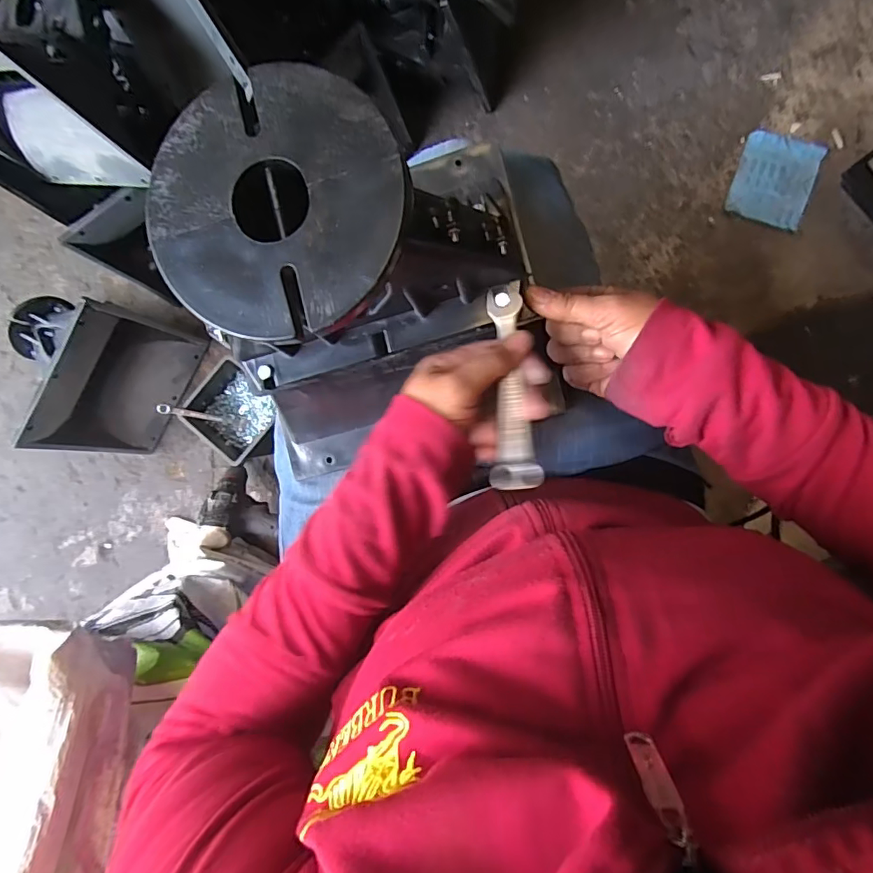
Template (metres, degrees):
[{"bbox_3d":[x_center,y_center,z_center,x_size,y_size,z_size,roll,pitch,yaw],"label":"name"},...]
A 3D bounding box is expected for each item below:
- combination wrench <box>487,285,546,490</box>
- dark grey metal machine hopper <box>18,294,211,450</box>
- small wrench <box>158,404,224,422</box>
[{"bbox_3d":[0.048,-0.032,0.332,0.031,0.007,0.133,-4,81,6],"label":"combination wrench"},{"bbox_3d":[-0.516,-0.077,0.823,0.080,0.213,0.243,34,93,6],"label":"dark grey metal machine hopper"},{"bbox_3d":[-0.393,-0.036,0.801,0.010,0.096,0.015,14,91,51],"label":"small wrench"}]

